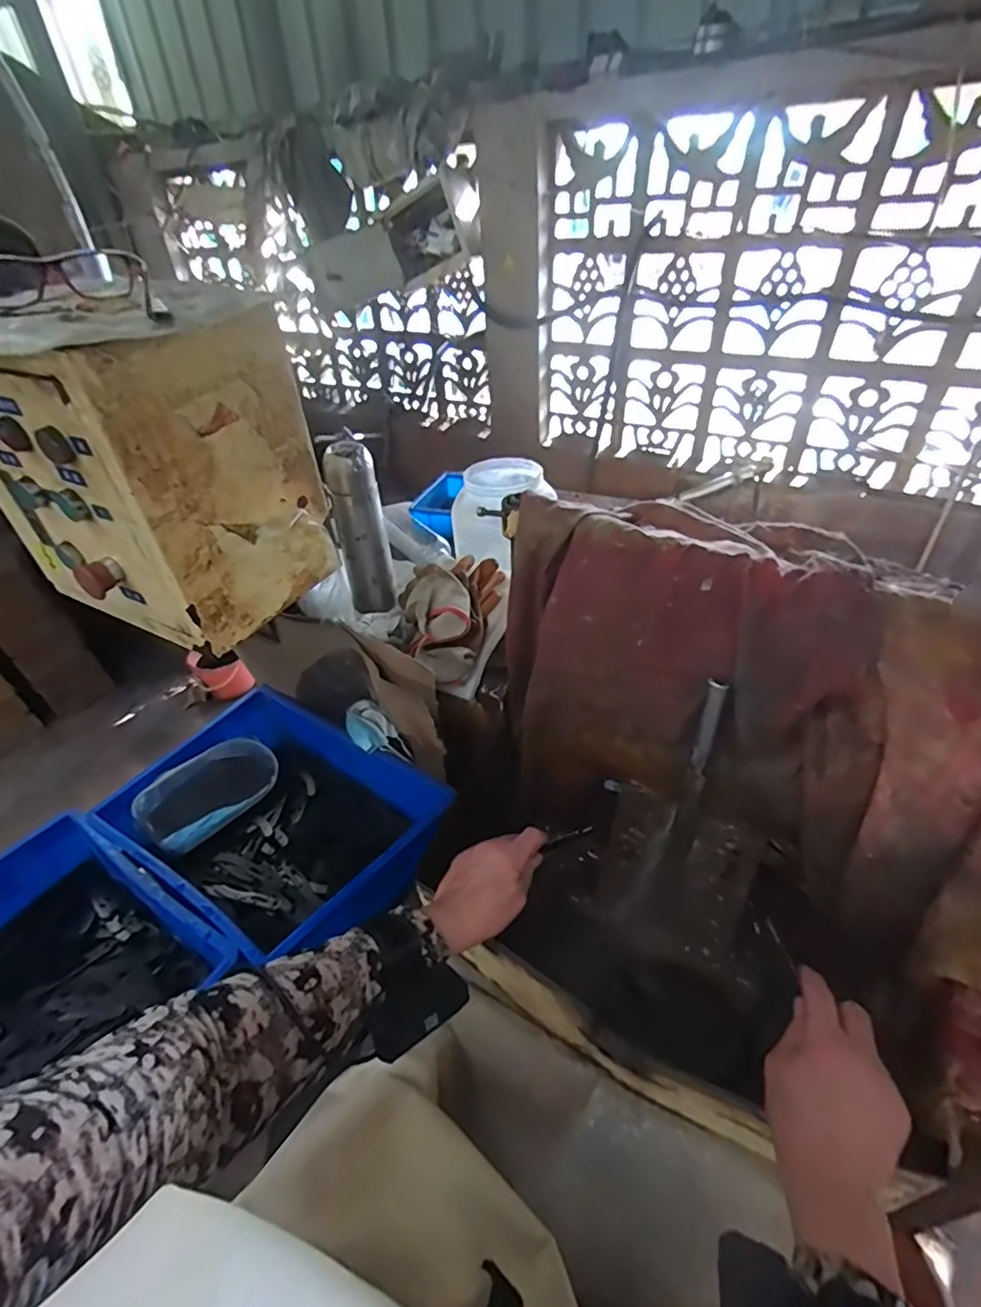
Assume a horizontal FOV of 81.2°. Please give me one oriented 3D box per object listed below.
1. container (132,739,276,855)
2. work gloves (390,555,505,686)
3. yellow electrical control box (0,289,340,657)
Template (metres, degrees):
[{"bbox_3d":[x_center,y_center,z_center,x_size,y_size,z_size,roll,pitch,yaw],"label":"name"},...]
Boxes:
[{"bbox_3d":[-0.424,0.209,0.866,0.188,0.055,0.110,-39,92,-32],"label":"container"},{"bbox_3d":[-0.062,-0.059,0.773,0.126,0.070,0.211,8,41,15],"label":"work gloves"},{"bbox_3d":[-0.354,-0.190,0.586,0.287,0.283,0.215,17,44,24],"label":"yellow electrical control box"}]

